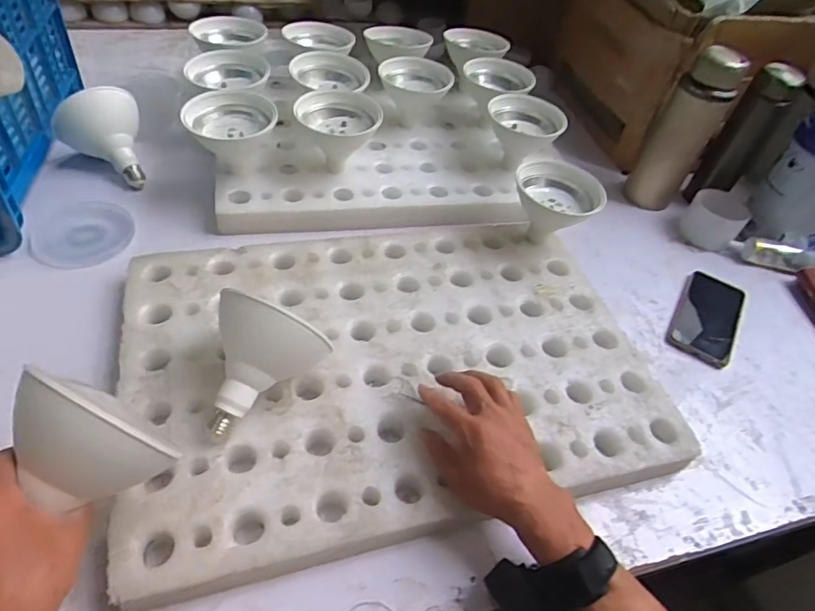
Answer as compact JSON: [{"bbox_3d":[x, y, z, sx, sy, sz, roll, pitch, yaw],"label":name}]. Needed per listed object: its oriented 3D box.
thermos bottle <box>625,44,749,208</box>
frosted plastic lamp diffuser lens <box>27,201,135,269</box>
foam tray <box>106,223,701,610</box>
[{"bbox_3d":[0.431,-0.273,0.838,0.084,0.269,0.060,29,48,18],"label":"thermos bottle"},{"bbox_3d":[-0.418,-0.093,0.681,0.105,0.016,0.117,25,47,15],"label":"frosted plastic lamp diffuser lens"},{"bbox_3d":[-0.008,0.050,0.584,0.558,0.051,0.375,-11,53,-14],"label":"foam tray"}]

